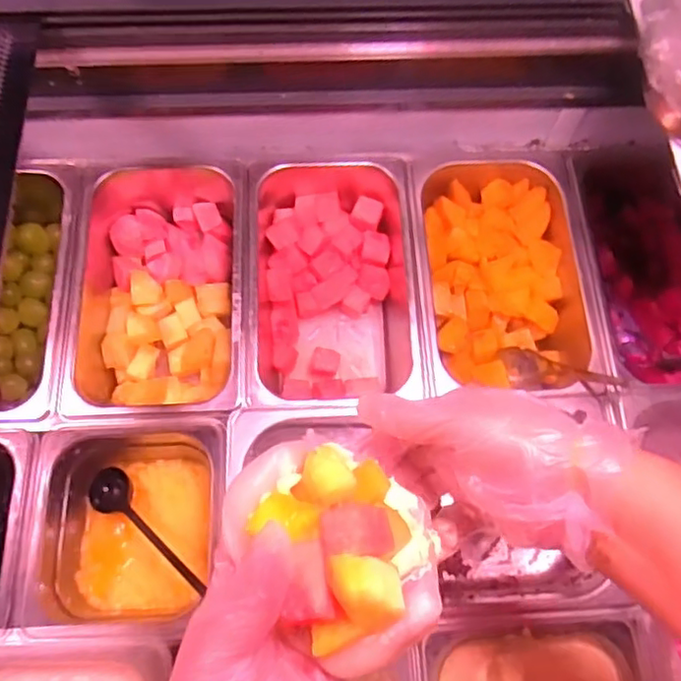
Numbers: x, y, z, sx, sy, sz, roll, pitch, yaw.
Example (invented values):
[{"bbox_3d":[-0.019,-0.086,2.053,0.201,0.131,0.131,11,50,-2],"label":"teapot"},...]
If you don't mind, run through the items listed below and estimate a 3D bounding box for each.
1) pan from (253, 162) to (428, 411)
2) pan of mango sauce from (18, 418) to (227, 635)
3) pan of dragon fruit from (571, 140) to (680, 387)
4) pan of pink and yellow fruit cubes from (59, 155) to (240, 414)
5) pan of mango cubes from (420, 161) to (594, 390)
[{"bbox_3d":[-0.008,-0.050,0.638,0.155,0.089,0.263,-2,69,-2],"label":"pan"},{"bbox_3d":[-0.177,0.159,0.550,0.152,0.096,0.168,1,69,-1],"label":"pan of mango sauce"},{"bbox_3d":[0.319,-0.071,0.640,0.168,0.087,0.251,-5,69,-4],"label":"pan of dragon fruit"},{"bbox_3d":[-0.173,-0.061,0.629,0.155,0.087,0.285,-2,69,-2],"label":"pan of pink and yellow fruit cubes"},{"bbox_3d":[0.149,-0.062,0.641,0.151,0.086,0.235,-7,69,-4],"label":"pan of mango cubes"}]

